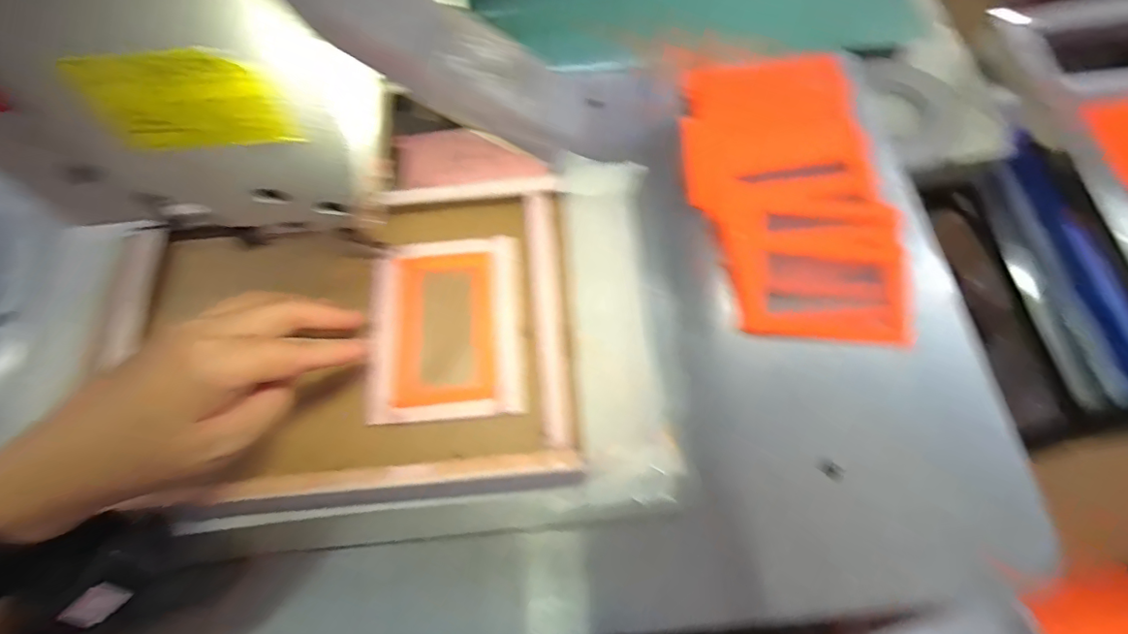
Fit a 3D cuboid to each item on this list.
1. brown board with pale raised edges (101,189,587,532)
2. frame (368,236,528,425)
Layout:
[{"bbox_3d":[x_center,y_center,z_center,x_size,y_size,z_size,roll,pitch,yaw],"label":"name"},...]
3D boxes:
[{"bbox_3d":[-0.132,0.018,0.329,0.275,0.030,0.188,-8,66,-2],"label":"brown board with pale raised edges"},{"bbox_3d":[-0.076,0.005,0.348,0.099,0.007,0.123,-6,66,0],"label":"frame"}]

